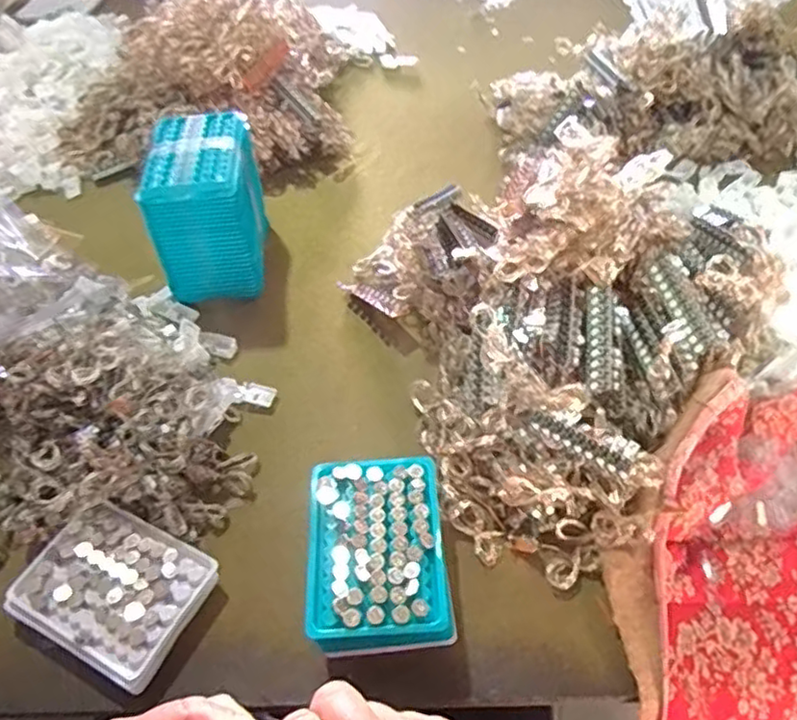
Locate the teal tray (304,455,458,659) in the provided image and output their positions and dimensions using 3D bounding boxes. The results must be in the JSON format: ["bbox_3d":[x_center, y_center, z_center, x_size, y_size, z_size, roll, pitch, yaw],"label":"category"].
[{"bbox_3d":[-0.014,0.145,0.481,0.102,0.051,0.132,-6,51,-1],"label":"teal tray"}]

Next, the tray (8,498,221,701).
[{"bbox_3d":[-0.212,0.173,0.485,0.131,0.027,0.098,20,55,19],"label":"tray"}]

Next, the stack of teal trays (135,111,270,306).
[{"bbox_3d":[-0.197,-0.156,0.682,0.100,0.141,0.143,-6,51,-1],"label":"stack of teal trays"}]

